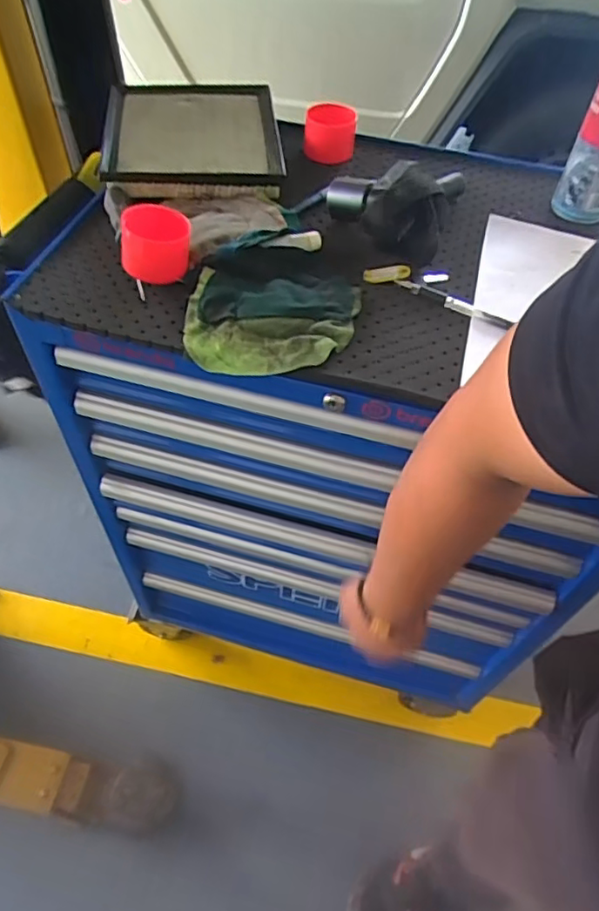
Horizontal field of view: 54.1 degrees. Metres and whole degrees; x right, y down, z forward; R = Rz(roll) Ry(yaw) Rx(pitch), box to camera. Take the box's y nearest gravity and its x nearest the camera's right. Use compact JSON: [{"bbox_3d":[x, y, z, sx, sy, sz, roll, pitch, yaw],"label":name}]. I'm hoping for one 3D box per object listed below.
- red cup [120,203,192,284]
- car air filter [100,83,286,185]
[{"bbox_3d":[-0.144,-0.214,0.589,0.069,0.065,0.062,-7,53,-8],"label":"red cup"},{"bbox_3d":[-0.133,-0.412,0.735,0.210,0.030,0.236,-4,53,-6],"label":"car air filter"}]

